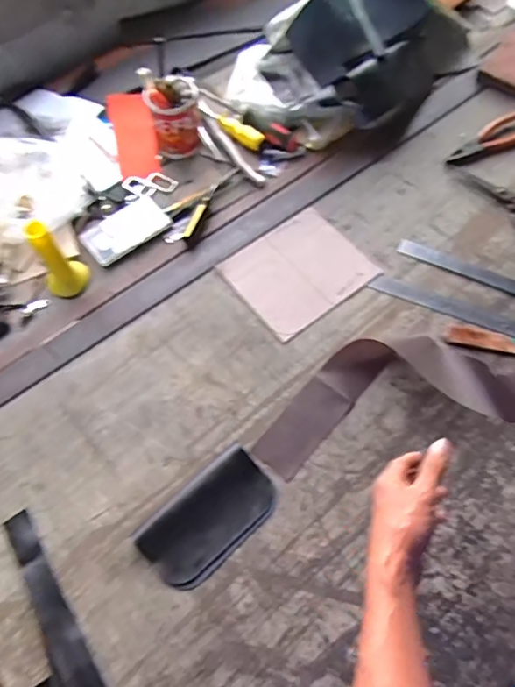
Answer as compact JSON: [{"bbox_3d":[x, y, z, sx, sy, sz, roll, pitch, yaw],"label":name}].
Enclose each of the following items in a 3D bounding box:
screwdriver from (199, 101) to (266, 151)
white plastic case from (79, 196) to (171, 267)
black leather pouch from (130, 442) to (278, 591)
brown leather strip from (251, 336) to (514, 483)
[{"bbox_3d":[-0.051,-0.380,0.885,0.149,0.023,0.026,37,70,19],"label":"screwdriver"},{"bbox_3d":[-0.207,-0.180,0.793,0.129,0.011,0.089,-37,68,-16],"label":"white plastic case"},{"bbox_3d":[-0.056,0.202,0.595,0.161,0.022,0.094,-41,69,-18],"label":"black leather pouch"},{"bbox_3d":[0.182,0.061,0.635,0.361,0.073,0.170,-14,47,20],"label":"brown leather strip"}]

